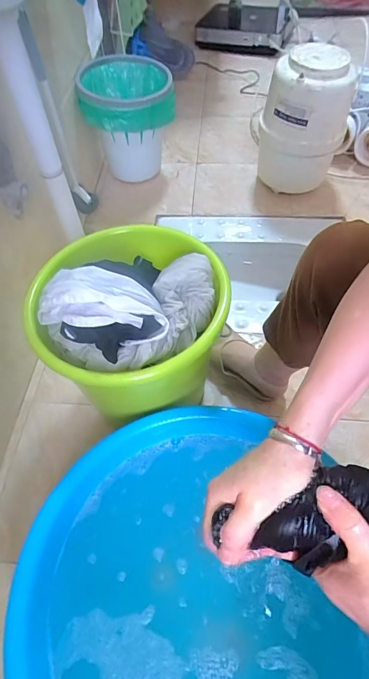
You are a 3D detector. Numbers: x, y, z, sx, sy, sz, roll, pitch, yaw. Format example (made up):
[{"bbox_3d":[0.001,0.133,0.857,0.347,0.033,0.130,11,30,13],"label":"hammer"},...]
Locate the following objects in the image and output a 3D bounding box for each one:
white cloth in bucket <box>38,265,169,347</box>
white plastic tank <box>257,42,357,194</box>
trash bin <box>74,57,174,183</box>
[{"bbox_3d":[-0.115,-0.051,0.546,0.197,0.060,0.097,10,58,11],"label":"white cloth in bucket"},{"bbox_3d":[0.340,-0.600,1.100,0.216,0.350,0.216,14,59,14],"label":"white plastic tank"},{"bbox_3d":[-0.153,-0.630,1.170,0.254,0.301,0.253,-7,56,0],"label":"trash bin"}]

